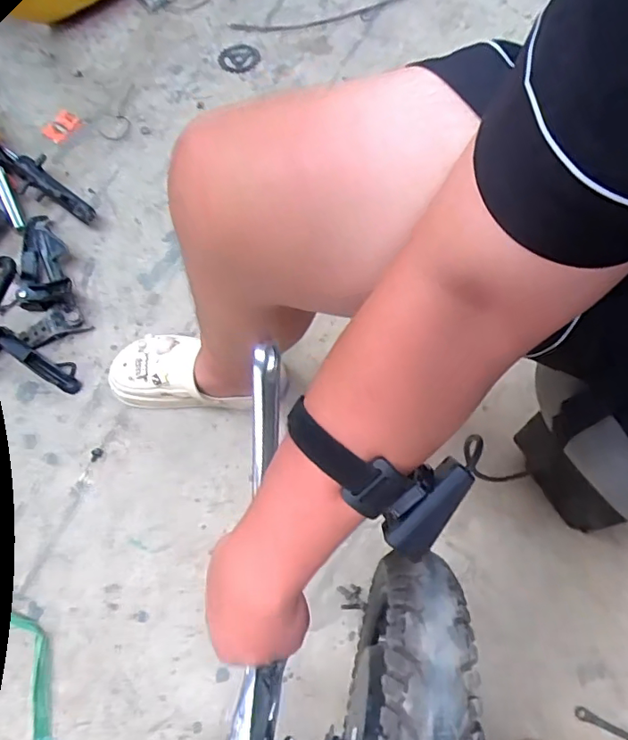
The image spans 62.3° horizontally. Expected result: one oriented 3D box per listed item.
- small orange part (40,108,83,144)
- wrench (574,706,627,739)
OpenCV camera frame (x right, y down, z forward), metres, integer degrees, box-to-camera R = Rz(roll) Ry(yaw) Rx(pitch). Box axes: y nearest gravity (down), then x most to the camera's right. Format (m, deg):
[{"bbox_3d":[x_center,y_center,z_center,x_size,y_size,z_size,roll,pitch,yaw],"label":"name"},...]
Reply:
[{"bbox_3d":[-0.504,-0.487,1.035,0.068,0.007,0.072,36,74,14],"label":"small orange part"},{"bbox_3d":[0.398,0.460,0.648,0.141,0.005,0.014,22,71,10],"label":"wrench"}]

